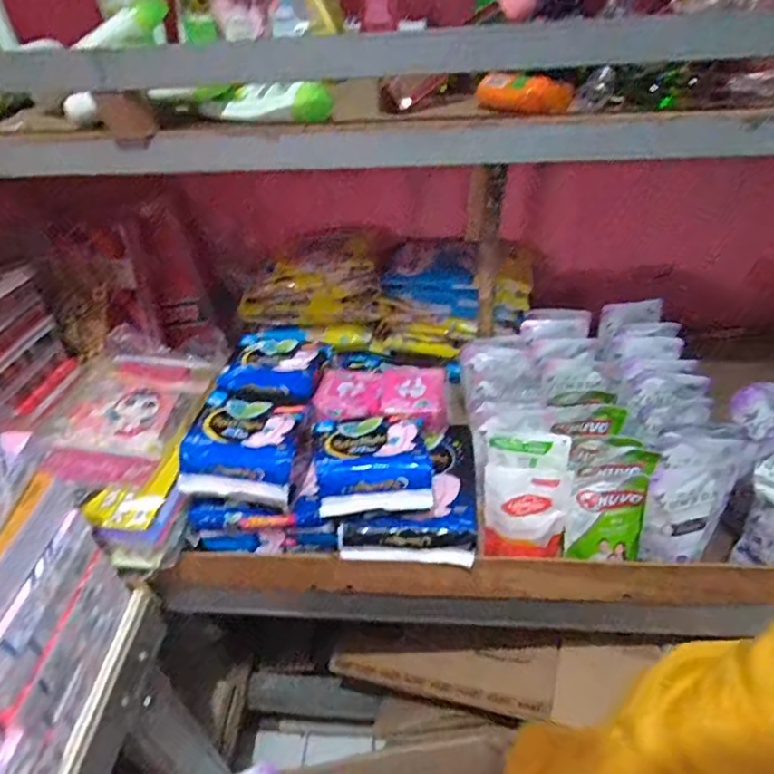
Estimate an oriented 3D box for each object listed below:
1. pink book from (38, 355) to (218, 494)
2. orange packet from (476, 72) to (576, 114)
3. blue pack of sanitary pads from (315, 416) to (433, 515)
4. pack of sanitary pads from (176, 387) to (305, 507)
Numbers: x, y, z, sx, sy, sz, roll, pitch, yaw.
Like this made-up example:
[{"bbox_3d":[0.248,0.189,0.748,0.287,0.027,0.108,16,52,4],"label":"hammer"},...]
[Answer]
[{"bbox_3d":[-0.352,0.029,0.776,0.164,0.029,0.253,13,37,-1],"label":"pink book"},{"bbox_3d":[0.129,-0.281,0.546,0.088,0.030,0.026,23,45,28],"label":"orange packet"},{"bbox_3d":[-0.014,0.081,0.624,0.116,0.050,0.097,-2,39,1],"label":"blue pack of sanitary pads"},{"bbox_3d":[-0.162,0.061,0.659,0.123,0.052,0.124,2,39,5],"label":"pack of sanitary pads"}]

